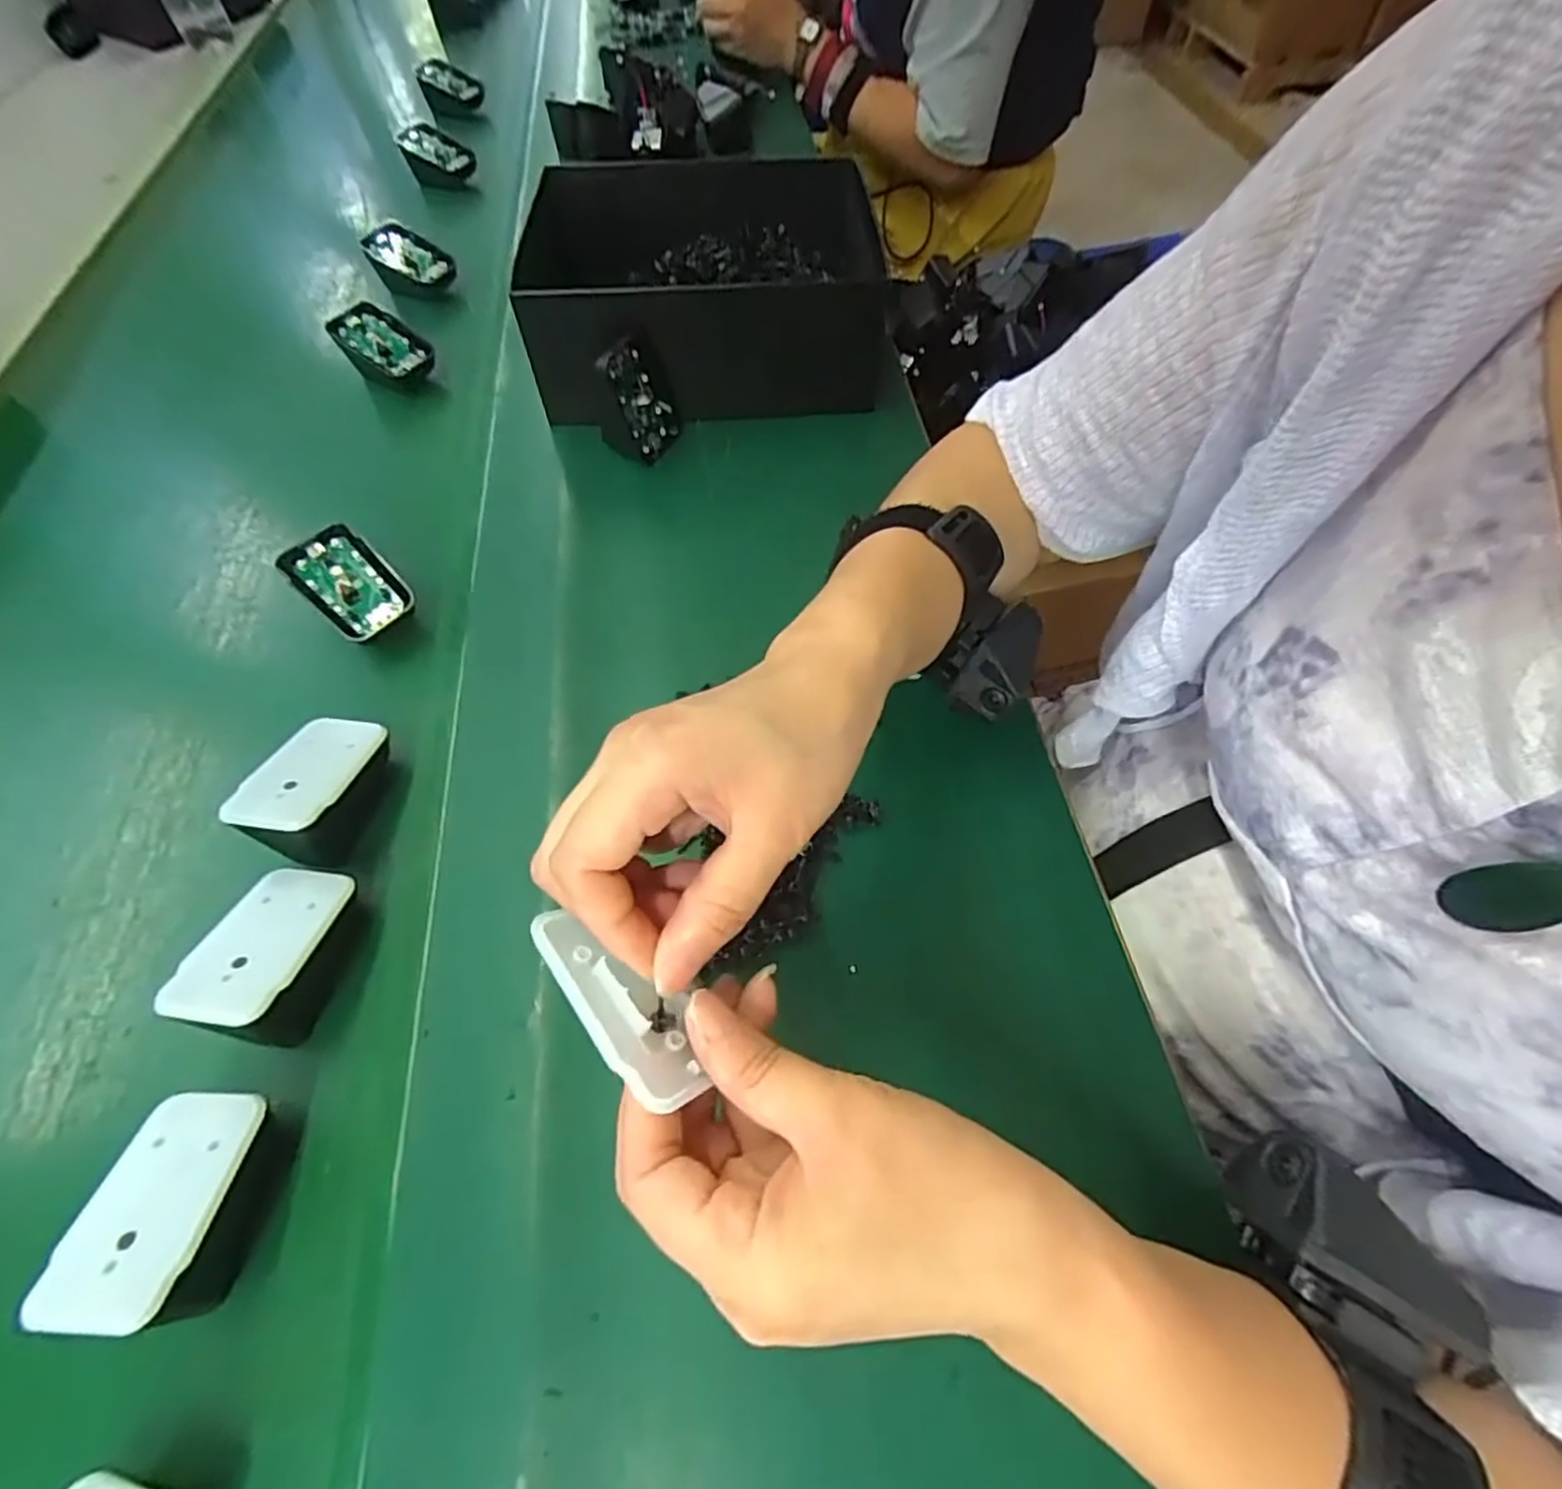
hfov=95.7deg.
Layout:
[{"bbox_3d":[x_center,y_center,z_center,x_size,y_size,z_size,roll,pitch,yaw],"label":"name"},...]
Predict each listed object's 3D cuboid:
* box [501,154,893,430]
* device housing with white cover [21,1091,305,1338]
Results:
[{"bbox_3d":[-0.056,-0.332,0.515,0.250,0.094,0.201,-3,59,1],"label":"box"},{"bbox_3d":[-0.205,0.160,0.246,0.049,0.044,0.069,0,57,4],"label":"device housing with white cover"}]

